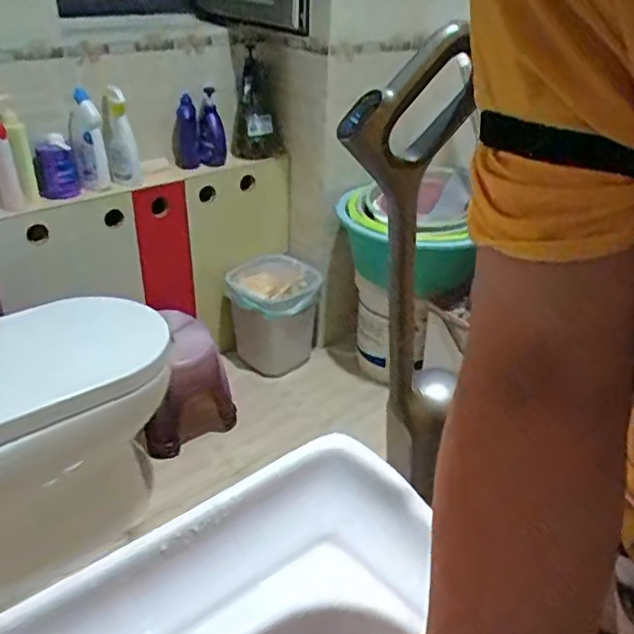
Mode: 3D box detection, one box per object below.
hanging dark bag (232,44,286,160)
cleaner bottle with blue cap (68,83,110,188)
[{"bbox_3d":[-0.173,-0.577,1.747,0.140,0.419,0.102,-1,62,-2],"label":"hanging dark bag"},{"bbox_3d":[-0.550,-0.416,1.499,0.077,0.230,0.080,-11,31,-20],"label":"cleaner bottle with blue cap"}]

